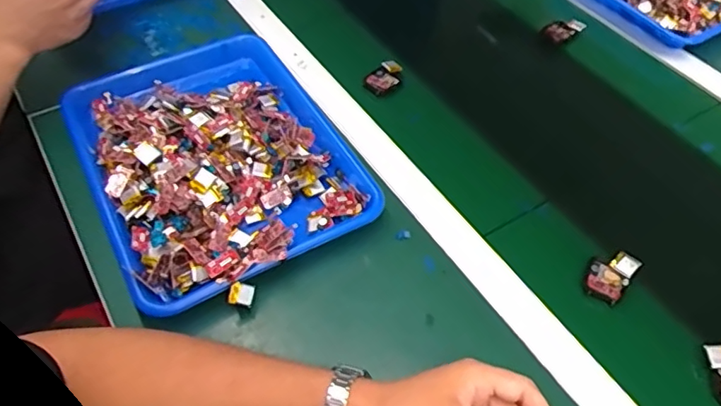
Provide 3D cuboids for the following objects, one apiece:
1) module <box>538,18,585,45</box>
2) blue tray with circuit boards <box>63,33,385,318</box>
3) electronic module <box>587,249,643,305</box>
[{"bbox_3d":[0.278,-0.239,0.770,0.059,0.015,0.040,-32,60,-24],"label":"module"},{"bbox_3d":[-0.154,-0.056,0.598,0.262,0.046,0.339,-25,57,-20],"label":"blue tray with circuit boards"},{"bbox_3d":[0.237,0.068,0.530,0.036,0.017,0.053,34,58,22],"label":"electronic module"}]

